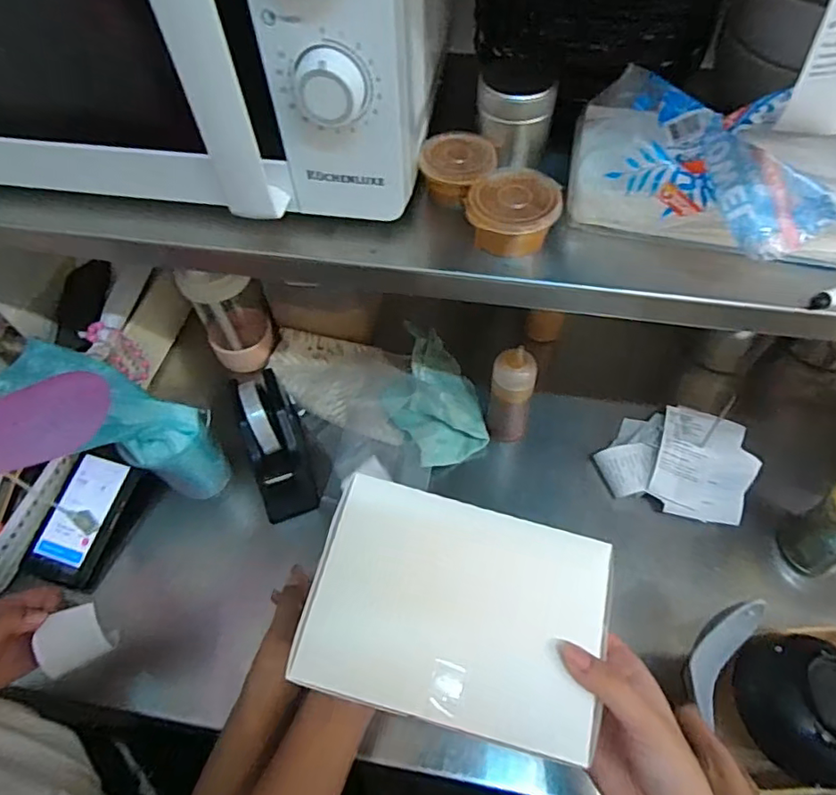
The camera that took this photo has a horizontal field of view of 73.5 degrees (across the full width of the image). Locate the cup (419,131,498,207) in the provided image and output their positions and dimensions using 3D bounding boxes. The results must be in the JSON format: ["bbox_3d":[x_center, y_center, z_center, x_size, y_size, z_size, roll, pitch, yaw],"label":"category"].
[{"bbox_3d":[0.031,-0.176,0.438,0.051,0.040,0.049,-1,57,2],"label":"cup"}]

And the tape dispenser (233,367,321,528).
[{"bbox_3d":[-0.162,0.054,0.639,0.063,0.112,0.163,-16,58,-8],"label":"tape dispenser"}]

